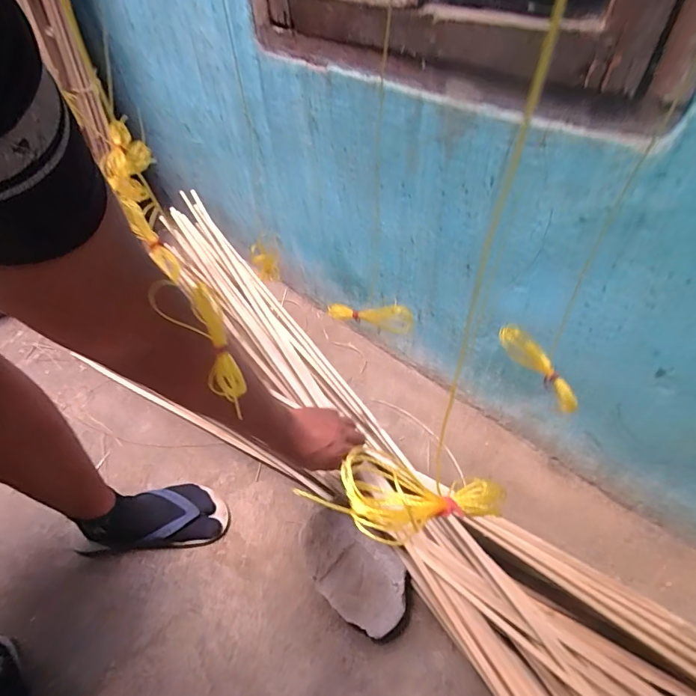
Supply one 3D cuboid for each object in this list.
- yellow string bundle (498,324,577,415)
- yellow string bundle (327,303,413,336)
[{"bbox_3d":[0.166,0.016,0.366,0.024,0.021,0.090,-33,81,-33],"label":"yellow string bundle"},{"bbox_3d":[0.024,-0.033,0.455,0.091,0.029,0.018,5,49,7],"label":"yellow string bundle"}]

